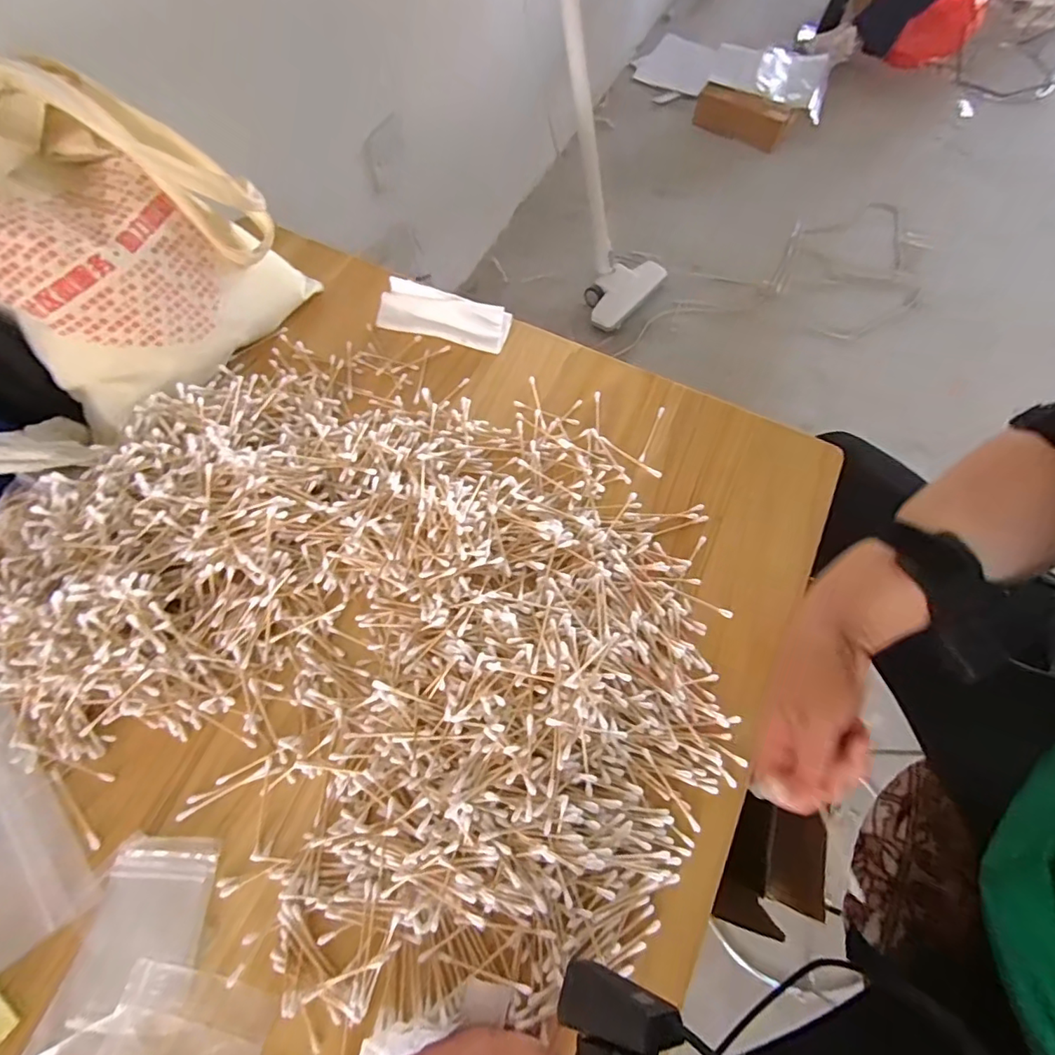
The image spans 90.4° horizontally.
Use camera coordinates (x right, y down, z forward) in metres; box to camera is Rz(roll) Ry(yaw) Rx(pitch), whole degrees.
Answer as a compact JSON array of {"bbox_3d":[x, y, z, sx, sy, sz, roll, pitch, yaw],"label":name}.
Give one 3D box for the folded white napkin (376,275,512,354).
[{"bbox_3d":[-0.096,-0.242,0.593,0.148,0.032,0.048,14,69,6],"label":"folded white napkin"}]

